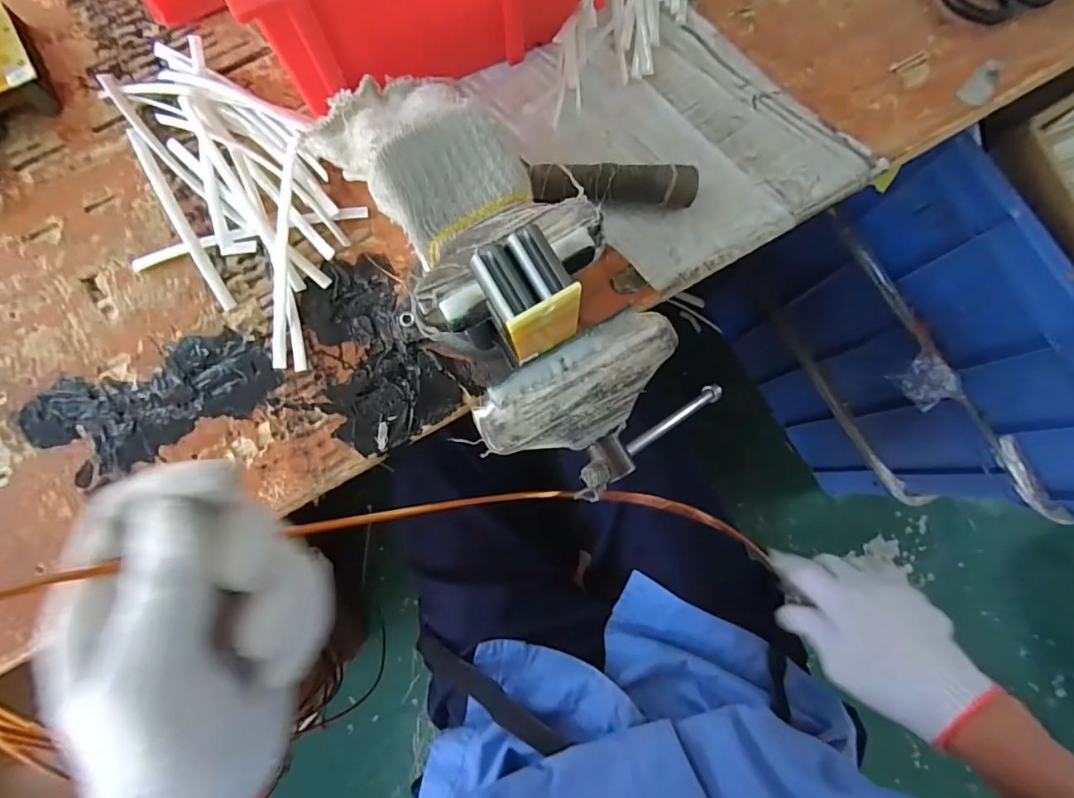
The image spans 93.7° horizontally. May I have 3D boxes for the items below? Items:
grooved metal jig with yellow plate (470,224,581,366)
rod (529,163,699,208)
[{"bbox_3d":[-0.003,-0.041,0.215,0.038,0.060,0.037,-23,81,-4],"label":"grooved metal jig with yellow plate"},{"bbox_3d":[0.056,-0.155,0.374,0.120,0.028,0.024,1,79,-1],"label":"rod"}]

